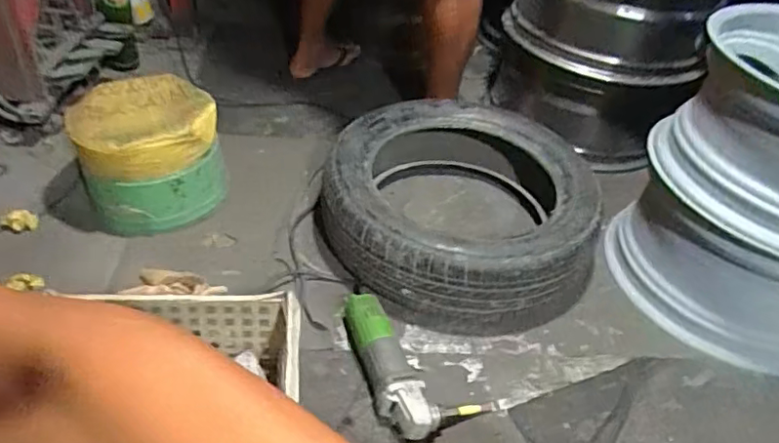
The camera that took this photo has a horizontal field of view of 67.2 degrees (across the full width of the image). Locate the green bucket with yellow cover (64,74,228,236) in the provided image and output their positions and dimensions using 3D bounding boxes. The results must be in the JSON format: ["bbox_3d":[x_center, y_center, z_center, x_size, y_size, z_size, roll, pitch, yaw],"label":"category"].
[{"bbox_3d":[-0.448,-0.122,1.101,0.231,0.199,0.243,4,40,-3],"label":"green bucket with yellow cover"}]

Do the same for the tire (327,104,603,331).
[{"bbox_3d":[0.123,-0.036,1.109,0.479,0.157,0.492,8,40,2],"label":"tire"}]

